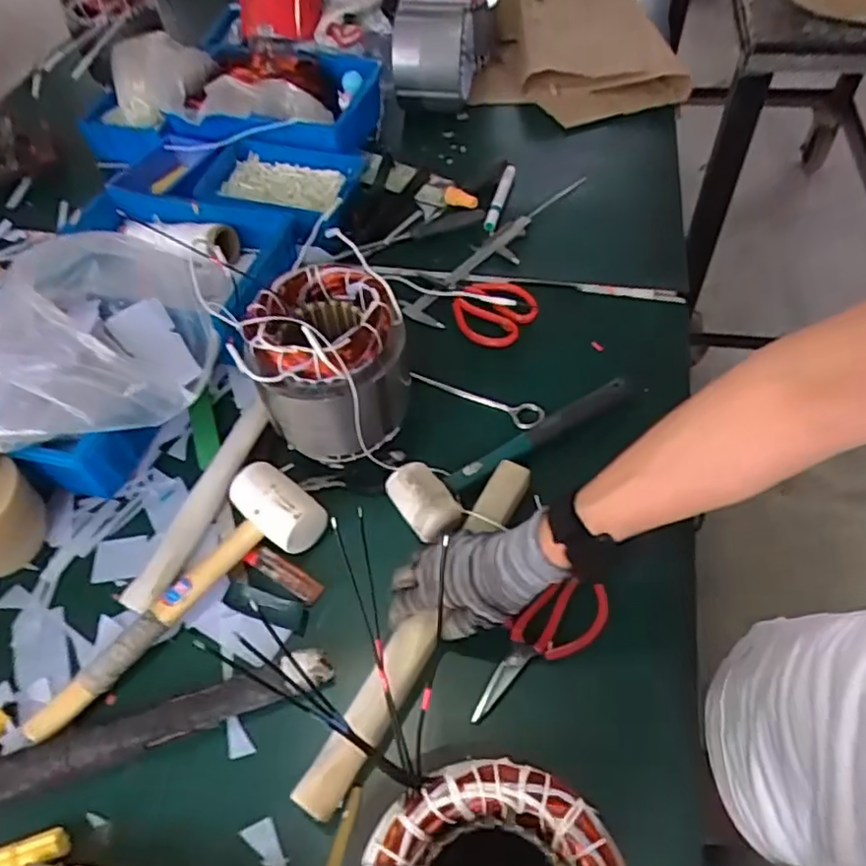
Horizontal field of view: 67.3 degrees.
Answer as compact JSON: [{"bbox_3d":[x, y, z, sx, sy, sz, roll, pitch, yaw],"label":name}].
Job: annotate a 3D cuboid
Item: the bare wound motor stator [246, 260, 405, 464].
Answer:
[{"bbox_3d":[-0.098,-0.062,0.637,0.125,0.165,0.125,-2,55,3],"label":"bare wound motor stator"}]

